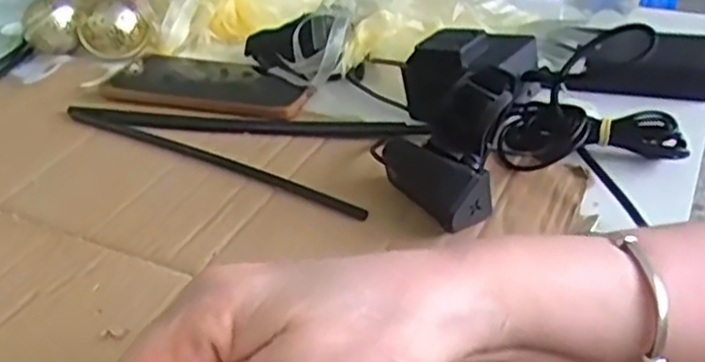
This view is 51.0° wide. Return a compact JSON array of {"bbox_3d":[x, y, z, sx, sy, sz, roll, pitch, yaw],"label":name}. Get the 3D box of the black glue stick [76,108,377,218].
[{"bbox_3d":[-0.108,-0.018,0.522,0.274,0.006,0.012,17,41,28],"label":"black glue stick"}]

